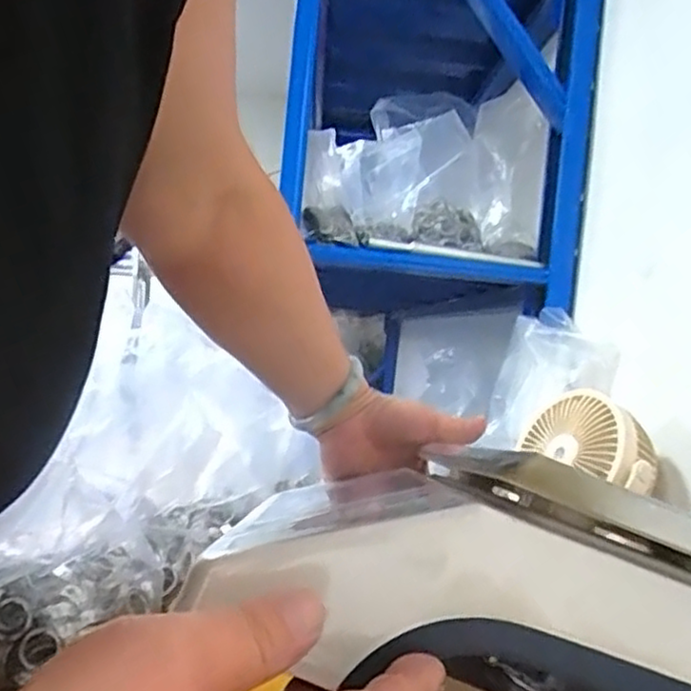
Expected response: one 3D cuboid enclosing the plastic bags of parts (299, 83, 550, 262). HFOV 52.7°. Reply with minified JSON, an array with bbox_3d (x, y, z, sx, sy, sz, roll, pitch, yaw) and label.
[{"bbox_3d":[0.127,-0.251,1.058,0.324,0.230,0.211,5,2,-6],"label":"plastic bags of parts"}]

